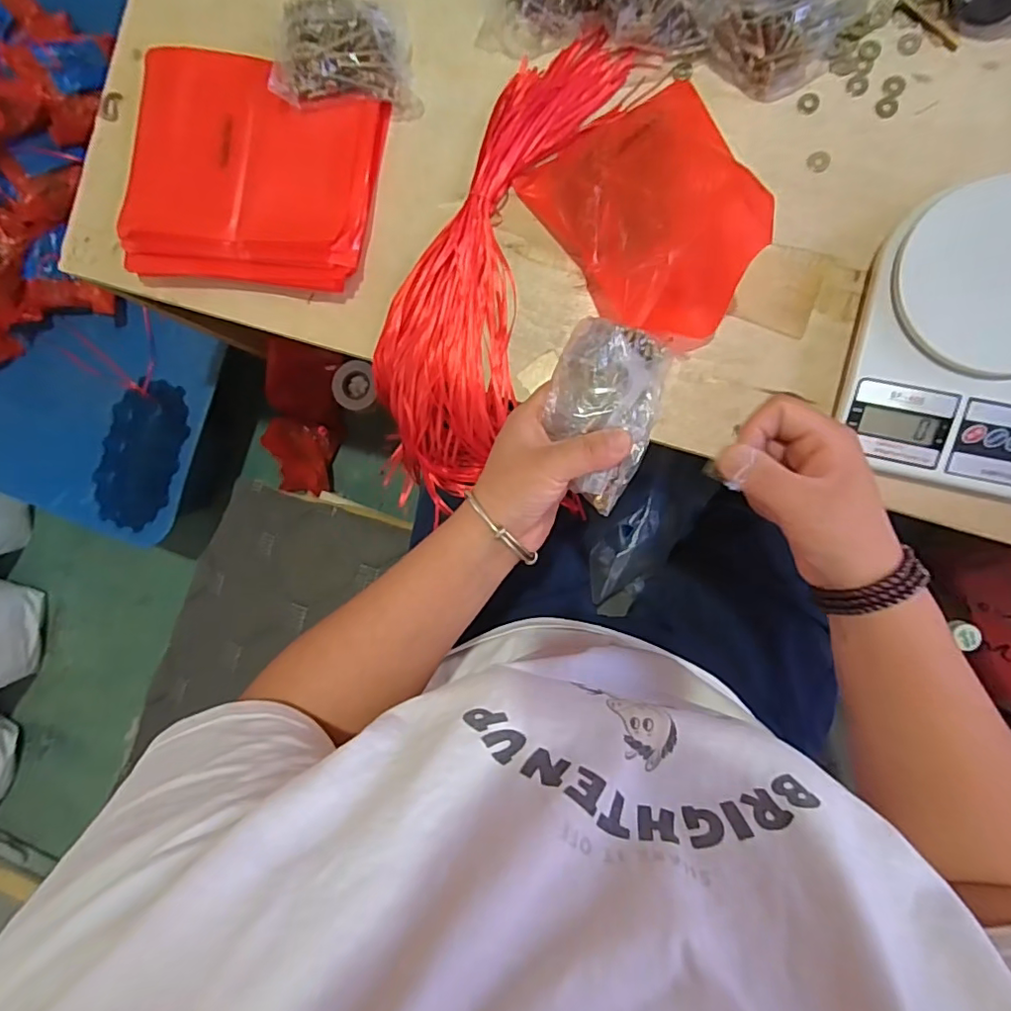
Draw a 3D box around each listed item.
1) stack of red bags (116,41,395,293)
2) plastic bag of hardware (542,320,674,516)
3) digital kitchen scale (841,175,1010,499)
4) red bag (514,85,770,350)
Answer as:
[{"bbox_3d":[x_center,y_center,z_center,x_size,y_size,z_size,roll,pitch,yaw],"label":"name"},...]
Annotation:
[{"bbox_3d":[-0.220,-0.288,0.477,0.217,0.028,0.181,7,91,8],"label":"stack of red bags"},{"bbox_3d":[0.059,-0.057,0.343,0.065,0.024,0.110,16,93,8],"label":"plastic bag of hardware"},{"bbox_3d":[0.338,-0.119,0.394,0.149,0.042,0.210,13,92,8],"label":"digital kitchen scale"},{"bbox_3d":[0.114,-0.220,0.422,0.137,0.053,0.187,-27,87,7],"label":"red bag"}]

